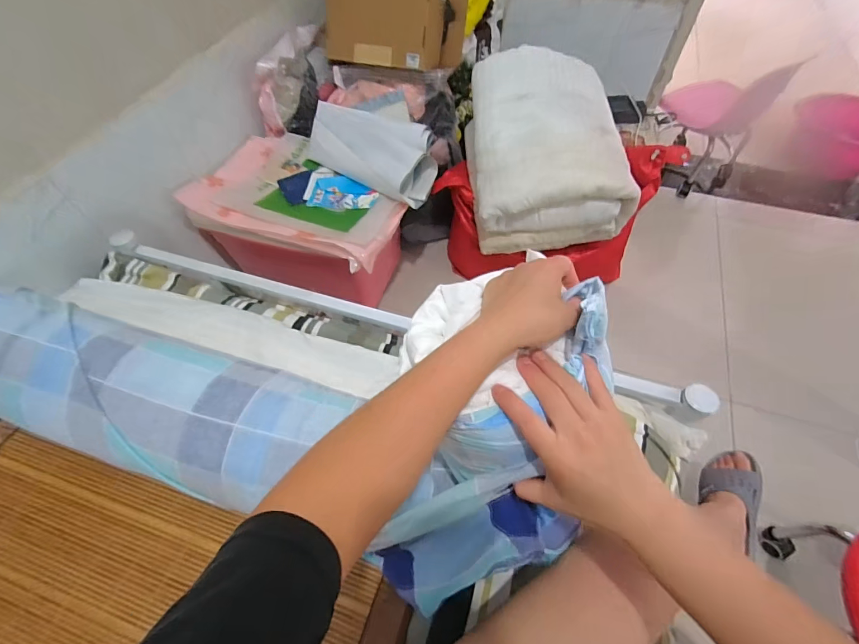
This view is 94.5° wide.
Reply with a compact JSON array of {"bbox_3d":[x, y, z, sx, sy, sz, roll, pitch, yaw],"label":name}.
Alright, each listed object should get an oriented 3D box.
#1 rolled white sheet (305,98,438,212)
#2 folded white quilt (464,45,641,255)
[{"bbox_3d":[-0.147,-0.486,1.103,0.423,0.130,0.190,34,63,22],"label":"rolled white sheet"},{"bbox_3d":[0.313,-0.462,1.066,0.397,0.341,0.443,0,64,1],"label":"folded white quilt"}]

